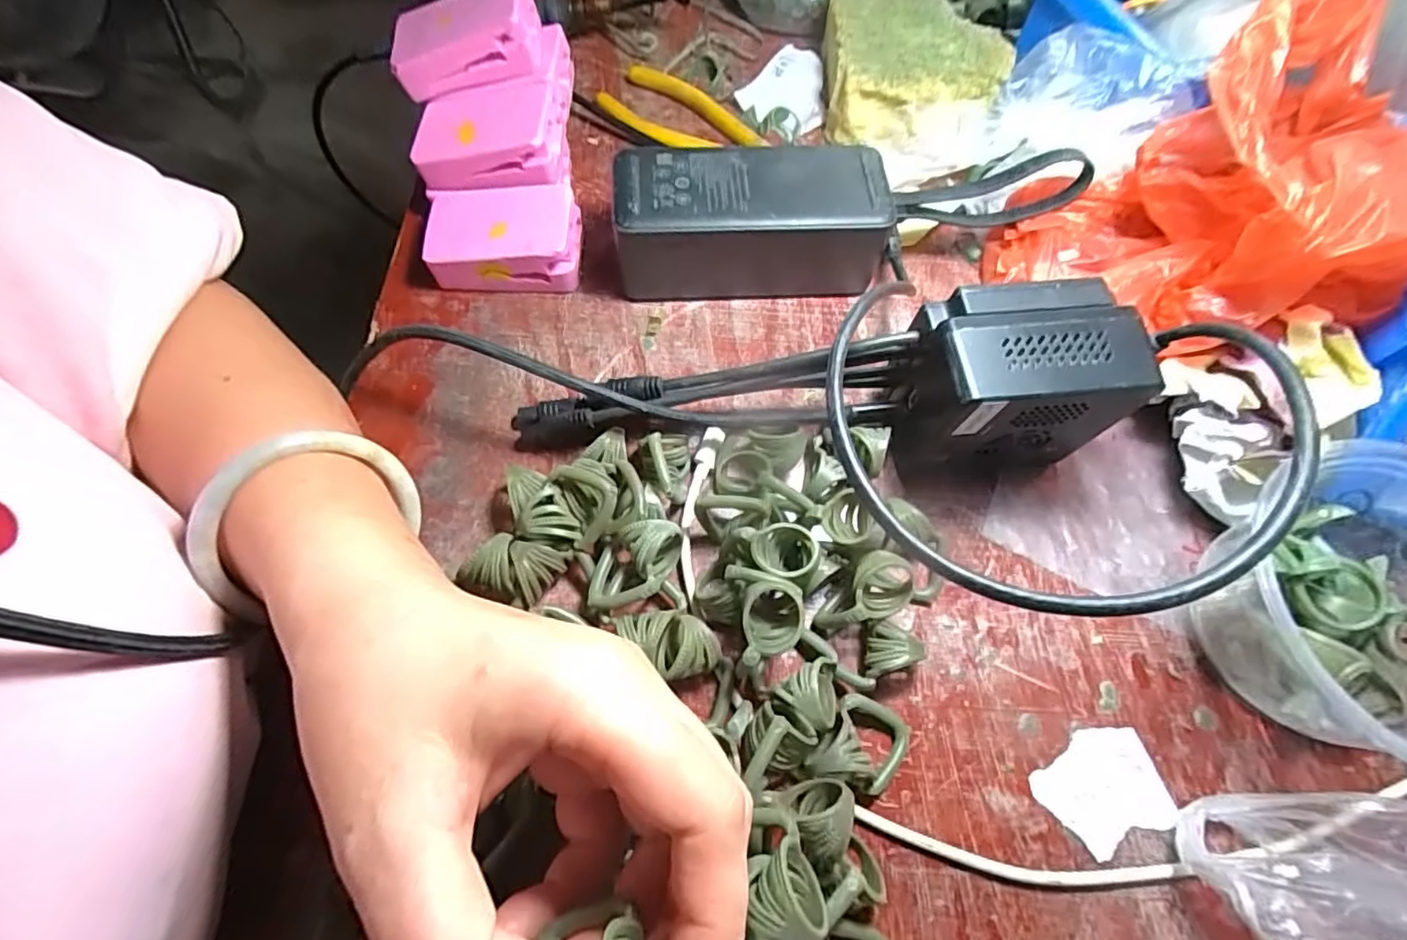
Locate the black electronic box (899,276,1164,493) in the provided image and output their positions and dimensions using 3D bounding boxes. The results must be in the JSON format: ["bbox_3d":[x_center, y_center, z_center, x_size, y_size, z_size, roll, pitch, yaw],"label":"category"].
[{"bbox_3d":[0.122,-0.031,0.255,0.081,0.077,0.053,-4,65,-4],"label":"black electronic box"}]

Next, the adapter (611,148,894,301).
[{"bbox_3d":[0.022,-0.118,0.304,0.128,0.053,0.059,-3,65,-4],"label":"adapter"}]

